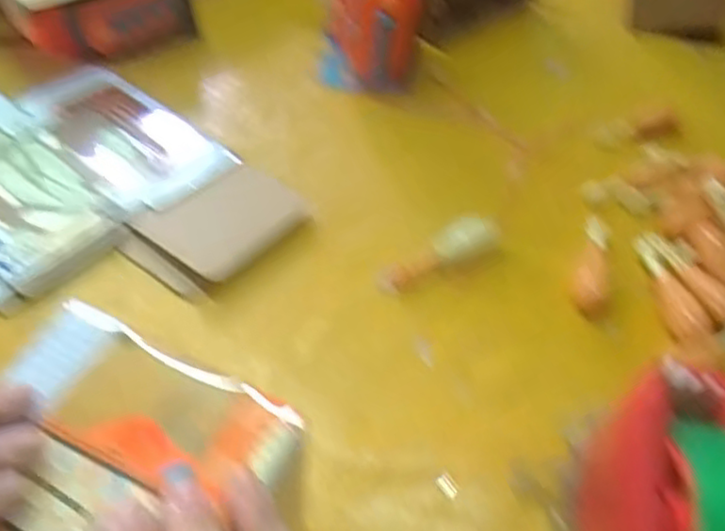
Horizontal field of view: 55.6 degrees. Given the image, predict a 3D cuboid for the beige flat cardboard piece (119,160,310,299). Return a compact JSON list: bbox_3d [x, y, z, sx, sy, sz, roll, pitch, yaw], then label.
[{"bbox_3d":[-0.116,-0.033,0.544,0.093,0.012,0.132,36,57,22],"label":"beige flat cardboard piece"}]

